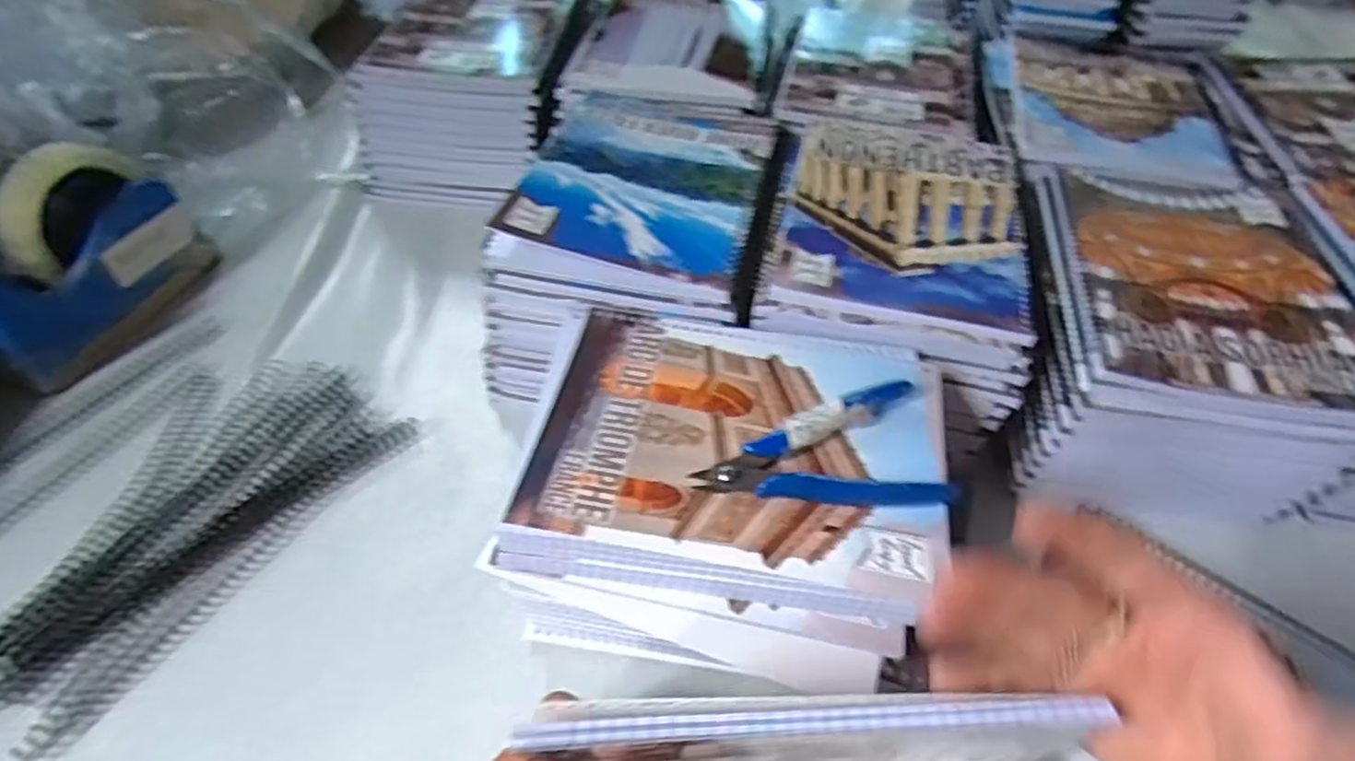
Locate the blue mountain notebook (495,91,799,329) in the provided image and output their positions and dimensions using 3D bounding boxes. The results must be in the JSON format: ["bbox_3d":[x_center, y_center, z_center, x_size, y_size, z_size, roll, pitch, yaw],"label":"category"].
[{"bbox_3d":[-0.015,-0.131,0.493,0.162,0.019,0.204,12,48,3],"label":"blue mountain notebook"}]

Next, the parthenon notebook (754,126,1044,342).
[{"bbox_3d":[0.142,-0.109,0.476,0.151,0.006,0.198,11,50,7],"label":"parthenon notebook"}]

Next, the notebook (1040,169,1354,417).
[{"bbox_3d":[0.312,-0.063,0.435,0.160,0.006,0.193,9,50,6],"label":"notebook"}]

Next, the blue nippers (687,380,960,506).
[{"bbox_3d":[0.069,0.037,0.351,0.118,0.013,0.064,-11,50,-11],"label":"blue nippers"}]

